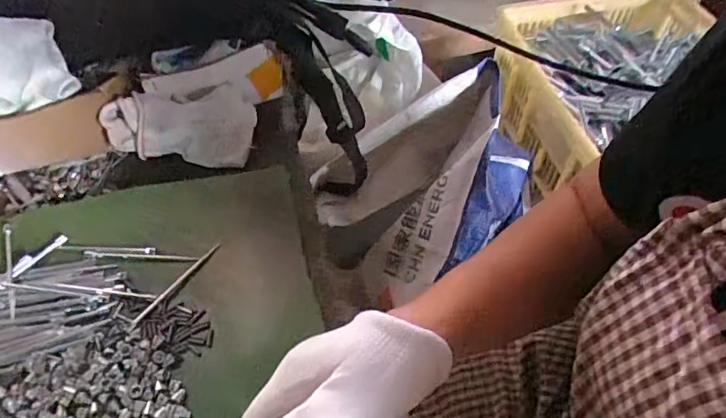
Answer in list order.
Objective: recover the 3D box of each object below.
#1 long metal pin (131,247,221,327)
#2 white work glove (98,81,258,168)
[{"bbox_3d":[-0.138,0.056,0.369,0.004,0.005,0.082,32,59,22],"label":"long metal pin"},{"bbox_3d":[-0.160,-0.075,0.445,0.124,0.025,0.070,-1,92,-19],"label":"white work glove"}]

